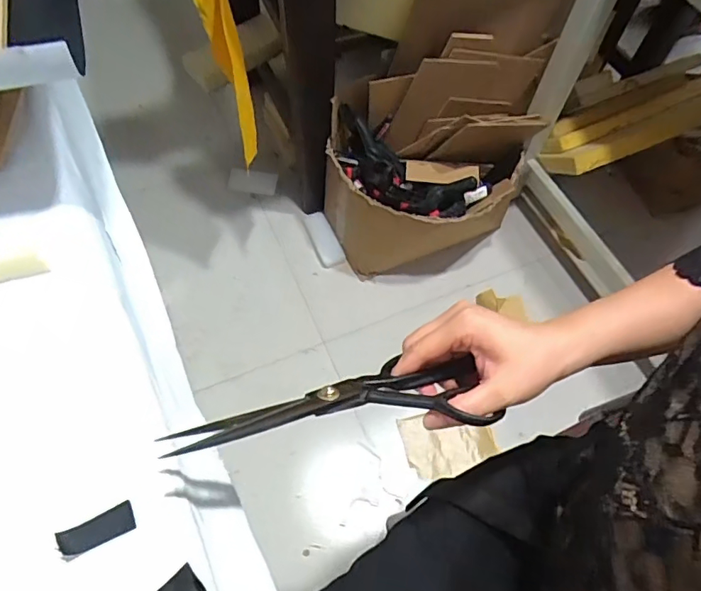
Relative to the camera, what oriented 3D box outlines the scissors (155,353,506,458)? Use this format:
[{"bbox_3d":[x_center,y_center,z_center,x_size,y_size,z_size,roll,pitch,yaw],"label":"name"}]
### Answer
[{"bbox_3d":[-0.009,0.077,0.366,0.222,0.070,0.020,-5,106,-11],"label":"scissors"}]

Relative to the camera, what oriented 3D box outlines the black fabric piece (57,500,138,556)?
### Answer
[{"bbox_3d":[-0.166,0.155,0.339,0.044,0.013,0.017,-25,66,-16],"label":"black fabric piece"}]

